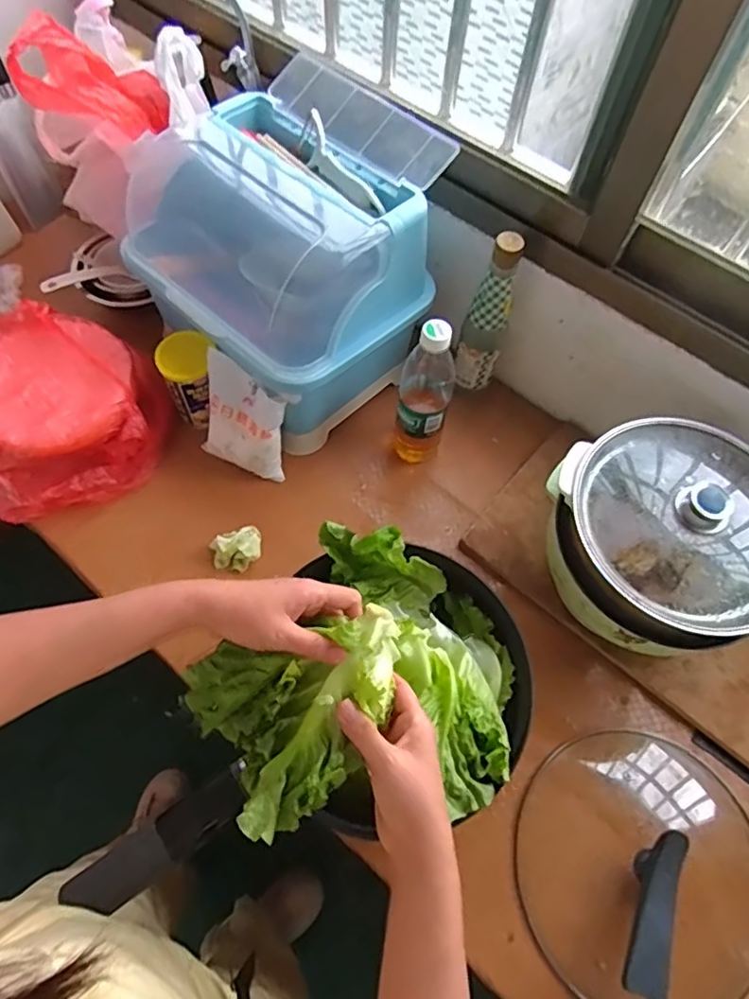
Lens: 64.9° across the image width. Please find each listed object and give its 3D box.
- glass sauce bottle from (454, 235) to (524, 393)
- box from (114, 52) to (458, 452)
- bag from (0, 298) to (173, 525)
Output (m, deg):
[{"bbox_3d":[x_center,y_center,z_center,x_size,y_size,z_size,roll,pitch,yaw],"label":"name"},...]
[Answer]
[{"bbox_3d":[0.150,-0.243,0.774,0.061,0.222,0.059,17,62,6],"label":"glass sauce bottle"},{"bbox_3d":[-0.115,-0.317,0.778,0.367,0.275,0.318,41,67,17],"label":"box"},{"bbox_3d":[-0.418,-0.120,0.781,0.247,0.091,0.269,-35,69,-19],"label":"bag"}]

